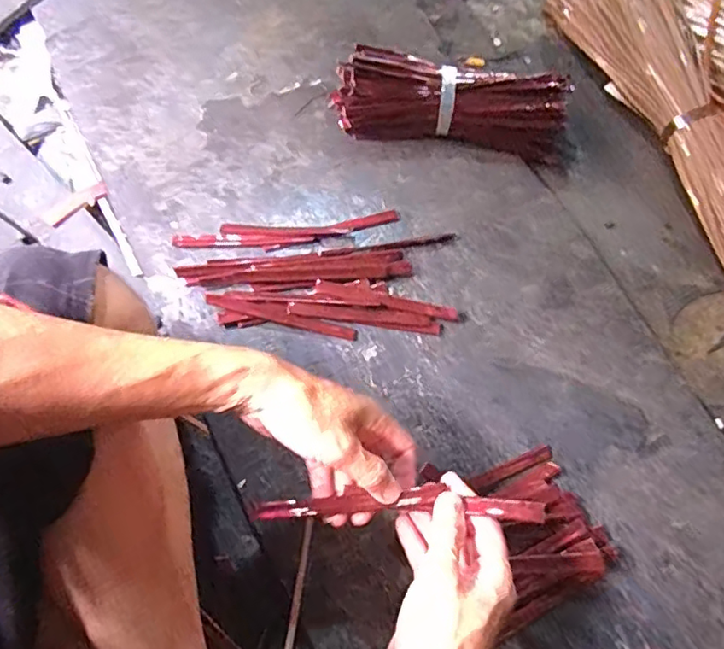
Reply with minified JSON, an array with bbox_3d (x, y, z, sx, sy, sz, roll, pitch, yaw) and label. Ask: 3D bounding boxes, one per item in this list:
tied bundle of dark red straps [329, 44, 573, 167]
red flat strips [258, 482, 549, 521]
[{"bbox_3d":[0.099,-0.244,0.655,0.258,0.067,0.072,9,67,0],"label":"tied bundle of dark red straps"},{"bbox_3d":[0.025,0.128,0.420,0.204,0.016,0.024,-1,70,6],"label":"red flat strips"}]

